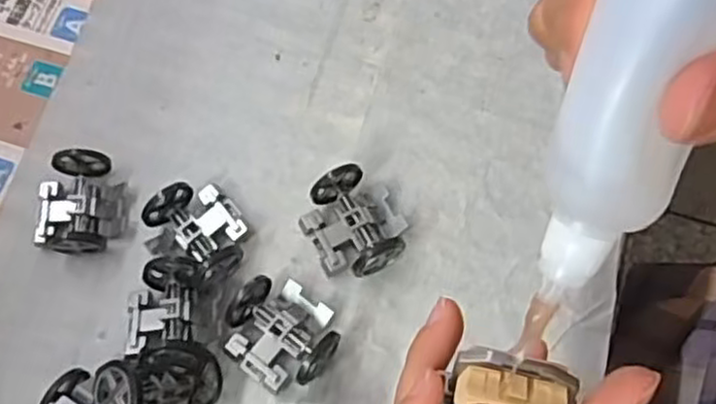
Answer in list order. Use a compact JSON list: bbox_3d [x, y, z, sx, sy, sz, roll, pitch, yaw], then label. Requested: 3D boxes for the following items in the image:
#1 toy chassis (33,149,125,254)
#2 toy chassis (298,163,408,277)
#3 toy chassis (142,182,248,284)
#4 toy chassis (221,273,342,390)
[{"bbox_3d":[-0.137,0.002,0.357,0.041,0.025,0.052,-2,70,1],"label":"toy chassis"},{"bbox_3d":[-0.001,0.010,0.346,0.045,0.026,0.051,-25,71,-7],"label":"toy chassis"},{"bbox_3d":[-0.073,0.012,0.351,0.048,0.023,0.035,43,77,15],"label":"toy chassis"},{"bbox_3d":[-0.035,0.059,0.332,0.049,0.019,0.044,34,75,13],"label":"toy chassis"}]

